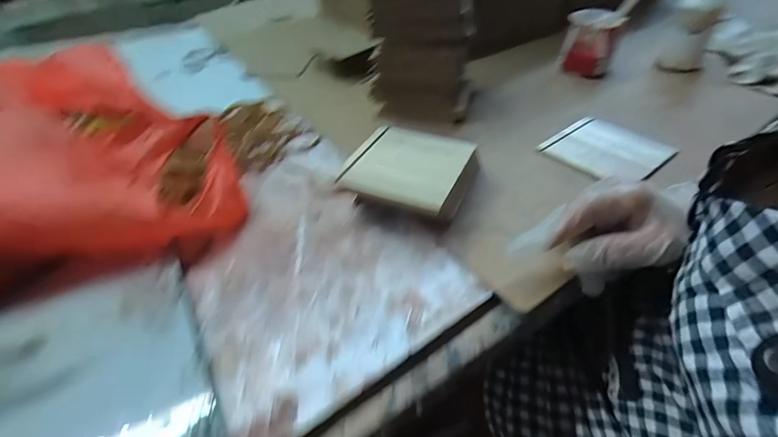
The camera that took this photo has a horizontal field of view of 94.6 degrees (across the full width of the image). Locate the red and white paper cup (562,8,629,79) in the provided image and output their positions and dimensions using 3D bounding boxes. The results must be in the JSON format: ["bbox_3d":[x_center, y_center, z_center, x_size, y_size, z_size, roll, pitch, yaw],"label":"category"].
[{"bbox_3d":[0.309,-0.270,0.555,0.071,0.076,0.073,19,49,21],"label":"red and white paper cup"}]

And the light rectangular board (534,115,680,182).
[{"bbox_3d":[0.251,-0.081,0.416,0.117,0.005,0.111,-31,51,-24],"label":"light rectangular board"}]

